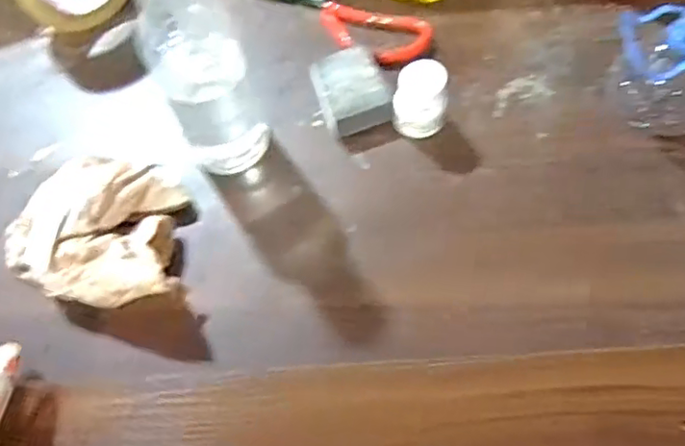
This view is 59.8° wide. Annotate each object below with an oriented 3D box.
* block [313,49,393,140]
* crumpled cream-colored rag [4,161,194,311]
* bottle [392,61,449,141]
[{"bbox_3d":[0.008,-0.108,0.492,0.054,0.028,0.069,-17,63,-5],"label":"block"},{"bbox_3d":[-0.177,0.004,0.441,0.144,0.049,0.110,18,65,13],"label":"crumpled cream-colored rag"},{"bbox_3d":[0.062,-0.097,0.470,0.039,0.056,0.033,21,66,14],"label":"bottle"}]

